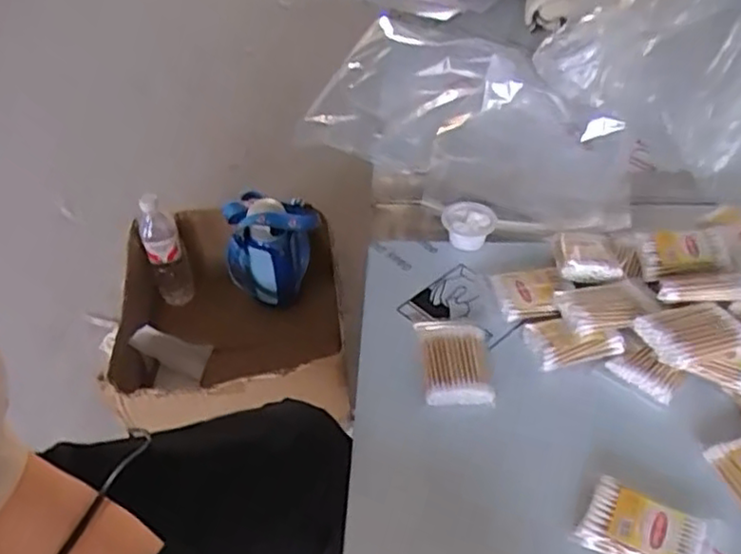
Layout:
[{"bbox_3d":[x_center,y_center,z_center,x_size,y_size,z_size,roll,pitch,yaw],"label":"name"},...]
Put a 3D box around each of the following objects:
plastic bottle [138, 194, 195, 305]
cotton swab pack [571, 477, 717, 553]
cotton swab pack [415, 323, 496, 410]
[{"bbox_3d":[-0.372,-0.044,1.213,0.068,0.211,0.055,-18,47,-15],"label":"plastic bottle"},{"bbox_3d":[0.189,0.178,0.464,0.080,0.019,0.053,22,49,22],"label":"cotton swab pack"},{"bbox_3d":[0.072,0.073,0.579,0.057,0.019,0.087,-2,45,1],"label":"cotton swab pack"}]

